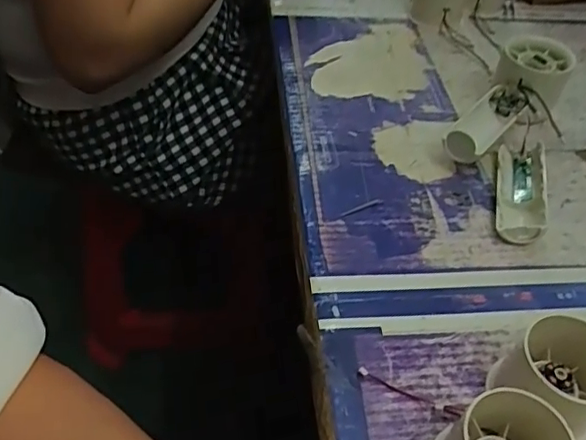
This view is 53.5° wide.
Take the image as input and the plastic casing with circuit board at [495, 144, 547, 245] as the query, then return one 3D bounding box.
[{"bbox_3d":[0.165,-0.023,0.422,0.030,0.024,0.093,14,48,7],"label":"plastic casing with circuit board"}]

